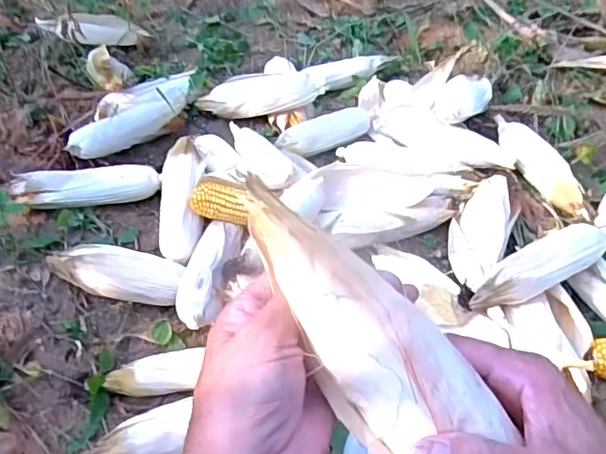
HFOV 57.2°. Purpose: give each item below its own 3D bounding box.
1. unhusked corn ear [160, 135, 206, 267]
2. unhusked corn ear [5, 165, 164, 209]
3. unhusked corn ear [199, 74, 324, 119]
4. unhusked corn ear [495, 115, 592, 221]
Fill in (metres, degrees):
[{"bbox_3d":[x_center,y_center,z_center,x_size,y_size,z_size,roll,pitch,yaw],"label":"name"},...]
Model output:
[{"bbox_3d":[-0.189,-0.043,0.880,0.067,0.070,0.220,-2,54,-5],"label":"unhusked corn ear"},{"bbox_3d":[-0.343,-0.063,0.894,0.222,0.054,0.057,-7,55,-8],"label":"unhusked corn ear"},{"bbox_3d":[-0.077,-0.237,1.005,0.244,0.047,0.059,-4,52,19],"label":"unhusked corn ear"},{"bbox_3d":[0.384,-0.102,0.907,0.051,0.060,0.248,-10,56,-10],"label":"unhusked corn ear"}]

